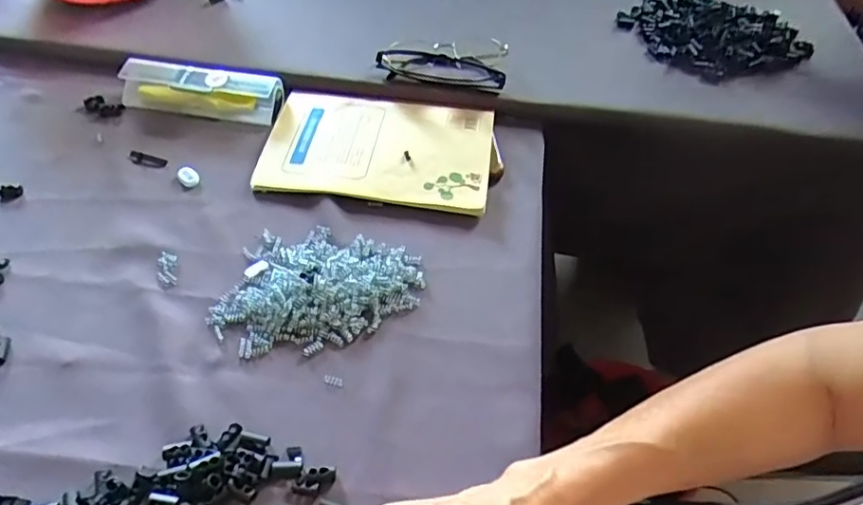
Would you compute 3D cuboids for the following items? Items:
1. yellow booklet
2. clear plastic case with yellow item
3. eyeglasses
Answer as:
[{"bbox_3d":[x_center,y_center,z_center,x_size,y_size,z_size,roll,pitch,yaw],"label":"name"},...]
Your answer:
[{"bbox_3d":[-0.050,-0.102,0.529,0.207,0.016,0.136,6,51,4],"label":"yellow booklet"},{"bbox_3d":[-0.229,-0.162,0.562,0.153,0.031,0.044,9,52,6],"label":"clear plastic case with yellow item"},{"bbox_3d":[0.013,-0.198,0.583,0.125,0.032,0.060,8,52,5],"label":"eyeglasses"}]

